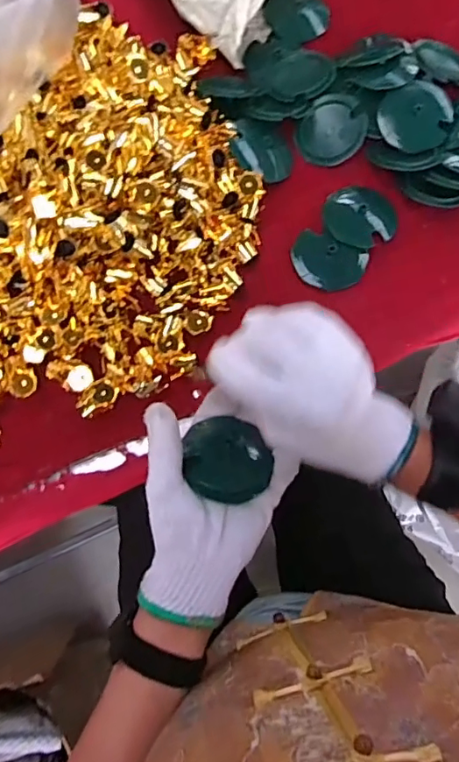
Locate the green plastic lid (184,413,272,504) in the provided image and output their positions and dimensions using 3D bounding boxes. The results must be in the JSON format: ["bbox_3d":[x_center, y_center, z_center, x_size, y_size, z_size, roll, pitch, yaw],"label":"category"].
[{"bbox_3d":[-0.001,0.065,0.442,0.068,0.013,0.066,-11,76,-3],"label":"green plastic lid"}]

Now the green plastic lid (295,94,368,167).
[{"bbox_3d":[0.109,-0.269,0.566,0.068,0.008,0.074,0,89,8],"label":"green plastic lid"}]

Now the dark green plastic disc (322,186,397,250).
[{"bbox_3d":[0.136,-0.170,0.548,0.075,0.015,0.076,0,75,0],"label":"dark green plastic disc"}]

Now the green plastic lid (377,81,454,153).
[{"bbox_3d":[0.203,-0.291,0.579,0.074,0.009,0.075,0,91,19],"label":"green plastic lid"}]

